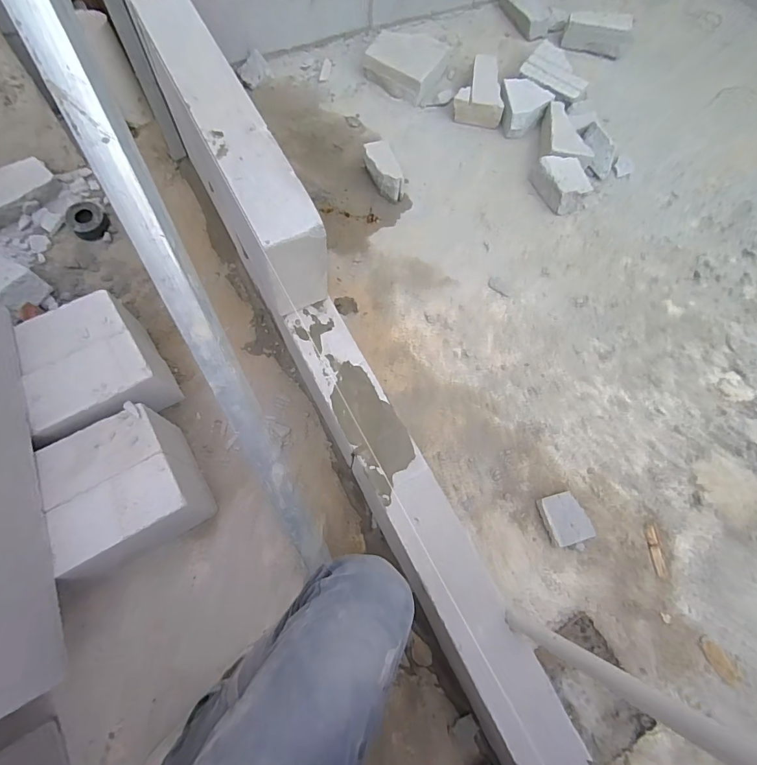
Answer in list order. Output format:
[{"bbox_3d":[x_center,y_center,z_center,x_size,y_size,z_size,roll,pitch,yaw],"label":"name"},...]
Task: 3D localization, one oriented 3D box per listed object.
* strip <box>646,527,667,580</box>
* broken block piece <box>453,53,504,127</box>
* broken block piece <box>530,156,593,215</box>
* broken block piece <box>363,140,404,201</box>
[{"bbox_3d":[0.587,0.357,0.892,0.027,0.004,0.102,-2,71,-6],"label":"strip"},{"bbox_3d":[0.300,-0.857,1.241,0.139,0.077,0.192,9,72,0],"label":"broken block piece"},{"bbox_3d":[0.504,-0.558,1.168,0.106,0.072,0.165,-24,75,-10],"label":"broken block piece"},{"bbox_3d":[0.018,-0.562,1.130,0.069,0.087,0.145,-29,76,-11],"label":"broken block piece"}]

